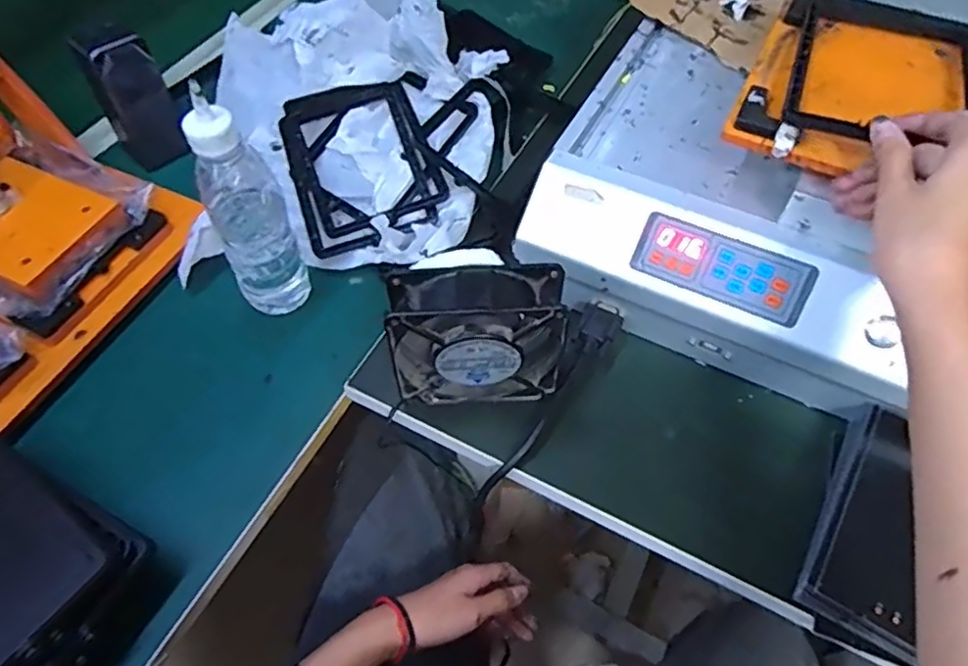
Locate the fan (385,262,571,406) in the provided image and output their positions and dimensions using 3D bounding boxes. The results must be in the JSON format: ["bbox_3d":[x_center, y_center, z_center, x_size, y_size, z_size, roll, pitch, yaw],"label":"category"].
[{"bbox_3d":[-0.004,0.004,0.452,0.117,0.117,0.043,-1,56,0],"label":"fan"}]

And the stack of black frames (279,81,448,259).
[{"bbox_3d":[-0.119,-0.163,0.608,0.134,0.051,0.179,-17,58,-11],"label":"stack of black frames"}]

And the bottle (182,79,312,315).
[{"bbox_3d":[-0.187,-0.095,0.492,0.060,0.187,0.058,-27,60,-17],"label":"bottle"}]

